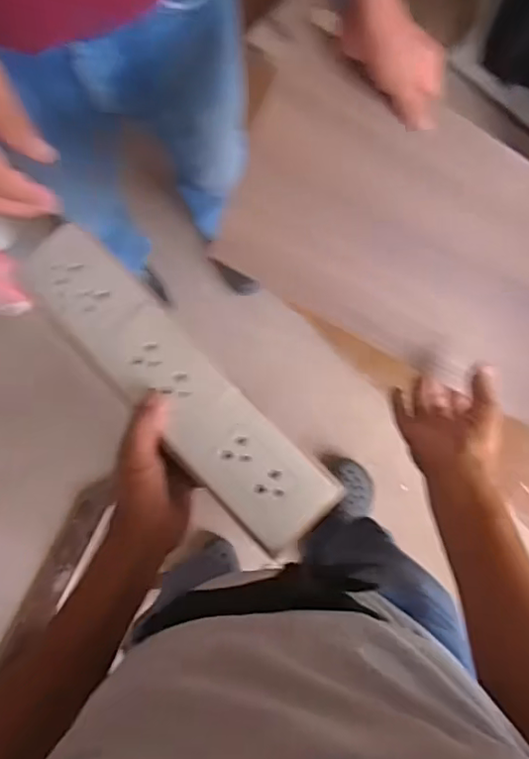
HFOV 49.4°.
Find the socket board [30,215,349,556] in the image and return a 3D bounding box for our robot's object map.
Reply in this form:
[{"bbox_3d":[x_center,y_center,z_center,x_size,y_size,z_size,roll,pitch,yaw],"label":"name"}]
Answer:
[{"bbox_3d":[-0.086,-0.004,0.497,0.075,0.026,0.351,-44,76,-4],"label":"socket board"}]

